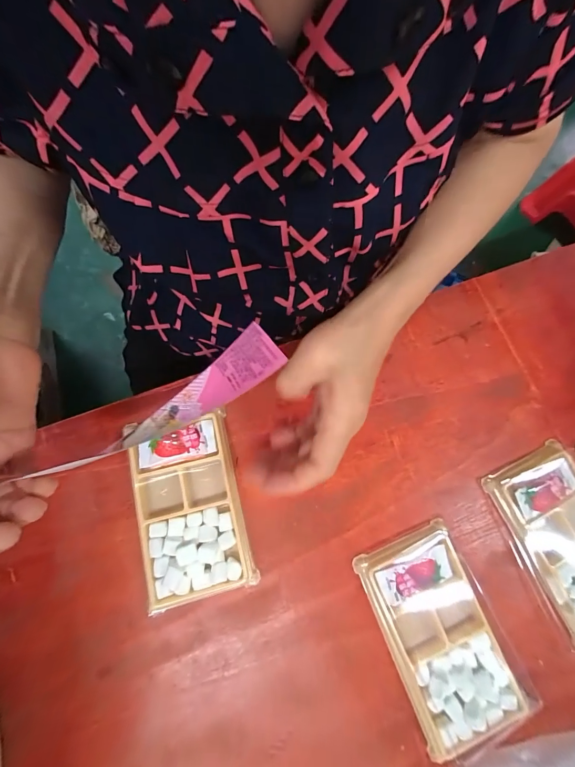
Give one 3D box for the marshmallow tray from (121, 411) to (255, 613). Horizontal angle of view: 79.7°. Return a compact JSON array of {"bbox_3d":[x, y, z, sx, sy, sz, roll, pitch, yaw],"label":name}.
[{"bbox_3d":[-0.075,0.092,0.264,0.077,0.019,0.129,-12,77,-8],"label":"marshmallow tray"}]

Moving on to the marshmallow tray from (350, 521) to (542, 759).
[{"bbox_3d":[0.111,0.178,0.249,0.079,0.013,0.130,-24,75,-8],"label":"marshmallow tray"}]

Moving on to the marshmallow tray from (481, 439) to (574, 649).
[{"bbox_3d":[0.220,0.122,0.269,0.076,0.015,0.132,-21,78,-9],"label":"marshmallow tray"}]

